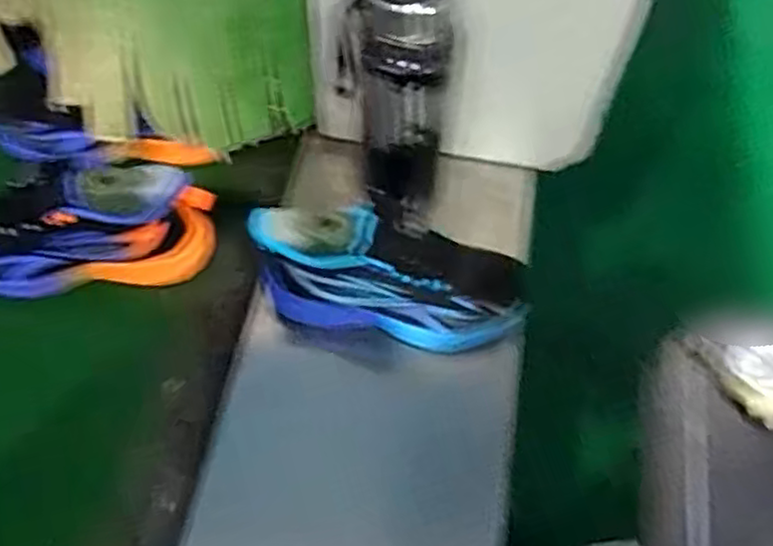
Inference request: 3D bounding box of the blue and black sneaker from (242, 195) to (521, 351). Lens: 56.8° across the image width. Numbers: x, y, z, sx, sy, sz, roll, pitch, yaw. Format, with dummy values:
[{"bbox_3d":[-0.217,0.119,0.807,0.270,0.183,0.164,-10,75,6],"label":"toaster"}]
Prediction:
[{"bbox_3d":[0.004,0.000,0.608,0.240,0.147,0.078,14,58,-11],"label":"blue and black sneaker"}]

